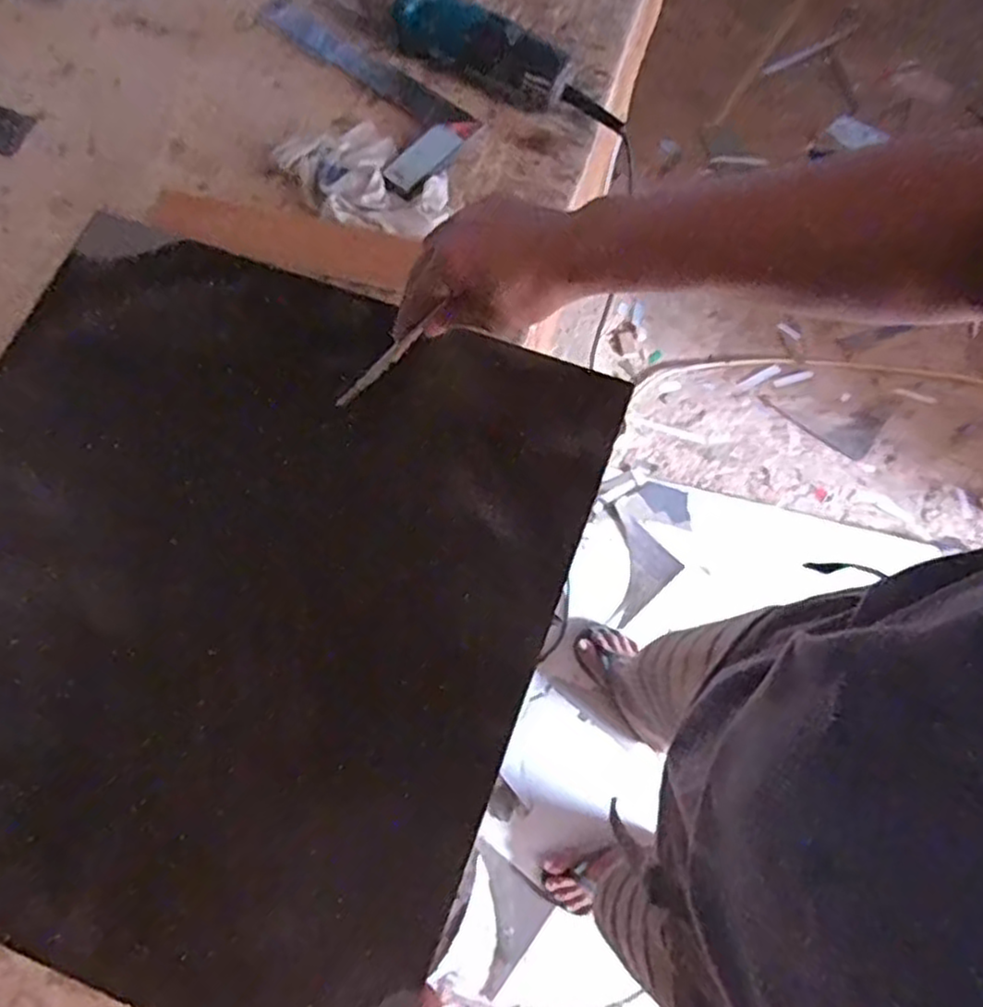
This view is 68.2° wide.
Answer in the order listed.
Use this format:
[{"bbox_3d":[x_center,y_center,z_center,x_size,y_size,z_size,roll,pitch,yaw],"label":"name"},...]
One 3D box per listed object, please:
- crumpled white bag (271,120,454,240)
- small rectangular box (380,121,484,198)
[{"bbox_3d":[-0.127,-0.324,0.714,0.175,0.023,0.108,35,74,11],"label":"crumpled white bag"},{"bbox_3d":[-0.061,-0.354,0.732,0.111,0.011,0.038,-40,72,-4],"label":"small rectangular box"}]

